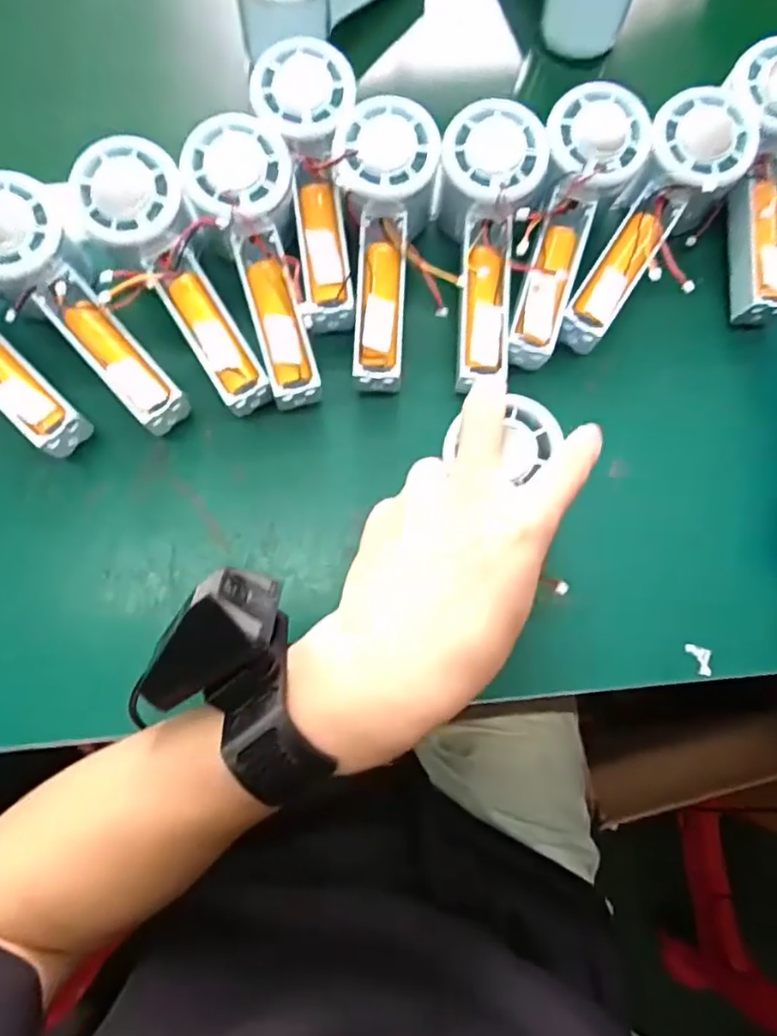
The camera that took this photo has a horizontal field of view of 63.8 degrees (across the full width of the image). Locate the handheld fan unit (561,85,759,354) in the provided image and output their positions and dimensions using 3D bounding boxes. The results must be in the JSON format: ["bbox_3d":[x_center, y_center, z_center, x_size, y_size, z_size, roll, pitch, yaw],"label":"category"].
[{"bbox_3d":[0.154,-0.170,0.360,0.058,0.054,0.151,32,77,7],"label":"handheld fan unit"}]

